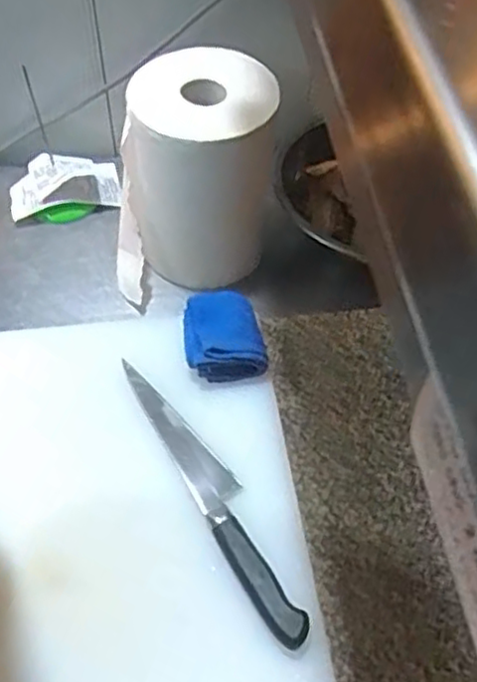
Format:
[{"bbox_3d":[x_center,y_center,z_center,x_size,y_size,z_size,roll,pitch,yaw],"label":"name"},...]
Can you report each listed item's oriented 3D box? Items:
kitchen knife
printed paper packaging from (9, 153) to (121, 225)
[{"bbox_3d":[-0.022,0.114,0.566,0.037,0.018,0.278,-23,58,-17],"label":"kitchen knife"},{"bbox_3d":[-0.206,-0.179,0.813,0.129,0.059,0.071,-10,59,-8],"label":"printed paper packaging"}]

